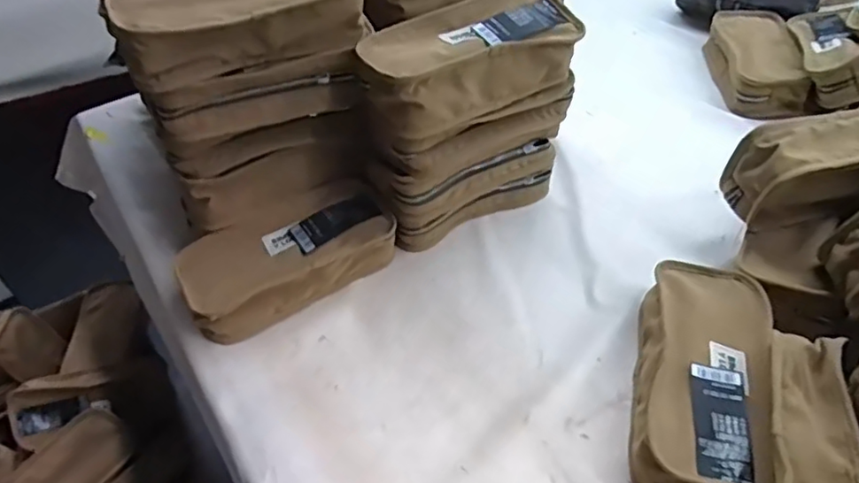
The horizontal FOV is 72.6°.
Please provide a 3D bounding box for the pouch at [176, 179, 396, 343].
[{"bbox_3d":[-0.130,0.014,0.540,0.185,0.059,0.088,-26,50,-23],"label":"pouch"}]

